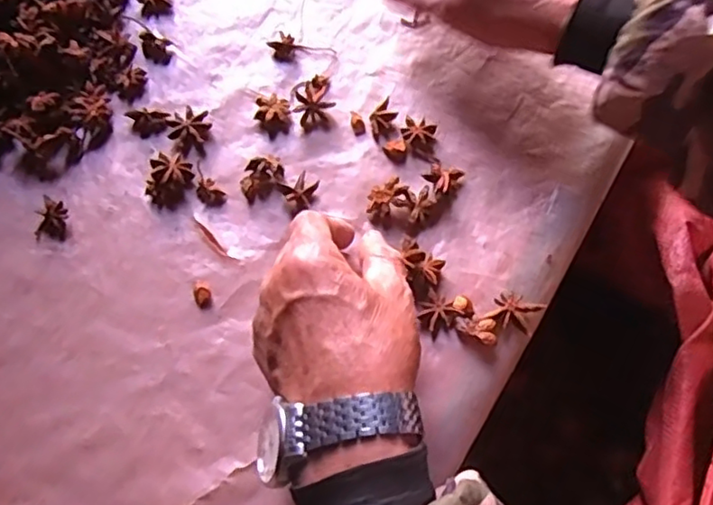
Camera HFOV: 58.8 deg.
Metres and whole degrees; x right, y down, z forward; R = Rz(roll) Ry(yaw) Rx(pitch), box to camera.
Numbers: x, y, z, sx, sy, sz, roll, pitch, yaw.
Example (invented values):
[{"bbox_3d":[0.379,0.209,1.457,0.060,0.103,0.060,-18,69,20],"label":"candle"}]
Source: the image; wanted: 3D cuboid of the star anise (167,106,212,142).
[{"bbox_3d":[-0.113,-0.086,0.428,0.028,0.009,0.023,3,67,1],"label":"star anise"}]

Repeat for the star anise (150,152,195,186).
[{"bbox_3d":[-0.120,-0.054,0.412,0.024,0.016,0.022,-34,71,-13],"label":"star anise"}]

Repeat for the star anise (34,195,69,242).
[{"bbox_3d":[-0.193,-0.021,0.398,0.019,0.014,0.025,-2,67,-1],"label":"star anise"}]

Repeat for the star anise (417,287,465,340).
[{"bbox_3d":[0.048,0.035,0.377,0.023,0.007,0.022,41,73,16],"label":"star anise"}]

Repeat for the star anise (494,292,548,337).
[{"bbox_3d":[0.096,0.036,0.377,0.029,0.007,0.020,18,68,8],"label":"star anise"}]

